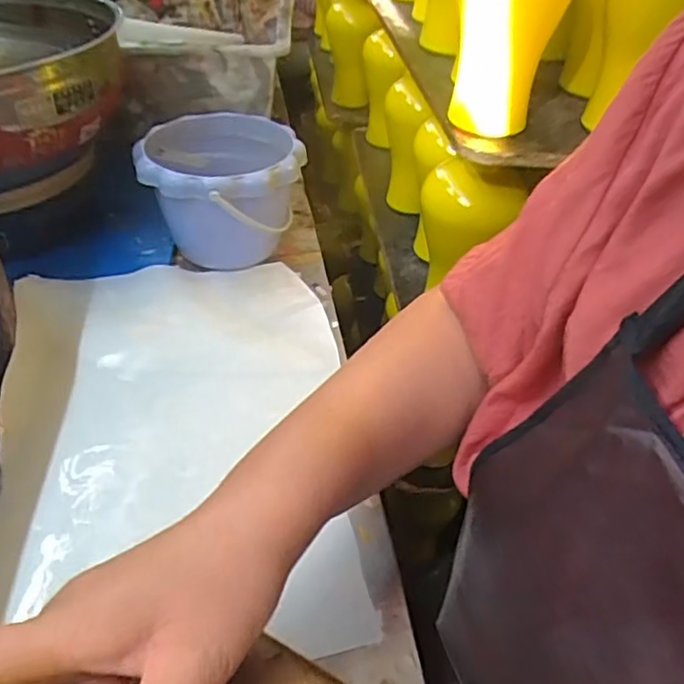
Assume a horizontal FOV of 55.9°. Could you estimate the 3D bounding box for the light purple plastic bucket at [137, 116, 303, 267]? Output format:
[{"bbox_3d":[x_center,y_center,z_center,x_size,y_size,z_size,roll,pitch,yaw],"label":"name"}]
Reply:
[{"bbox_3d":[-0.120,-0.147,0.658,0.151,0.120,0.161,1,42,-1],"label":"light purple plastic bucket"}]

